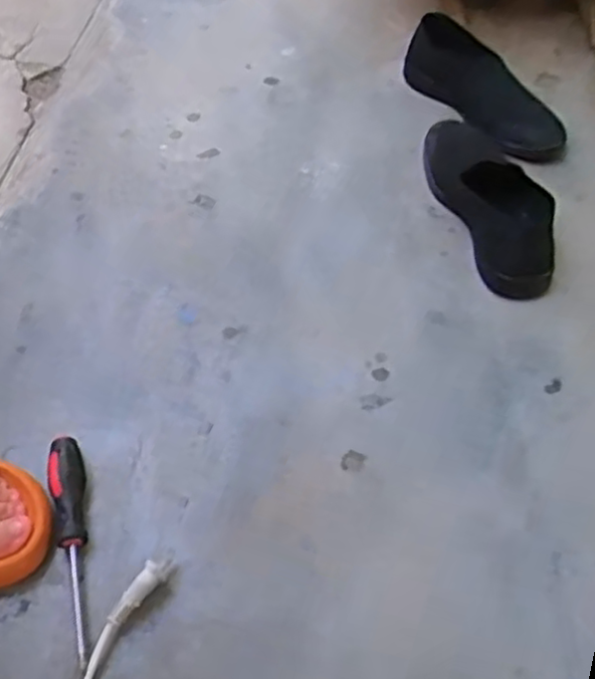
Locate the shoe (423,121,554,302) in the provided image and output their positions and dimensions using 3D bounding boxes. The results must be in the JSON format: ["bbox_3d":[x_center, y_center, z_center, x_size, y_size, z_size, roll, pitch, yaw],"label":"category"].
[{"bbox_3d":[0.204,-0.168,0.775,0.071,0.078,0.272,-12,52,-7],"label":"shoe"}]

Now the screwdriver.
[{"bbox_3d":[-0.180,0.161,0.553,0.025,0.025,0.182,-13,52,-8],"label":"screwdriver"}]

